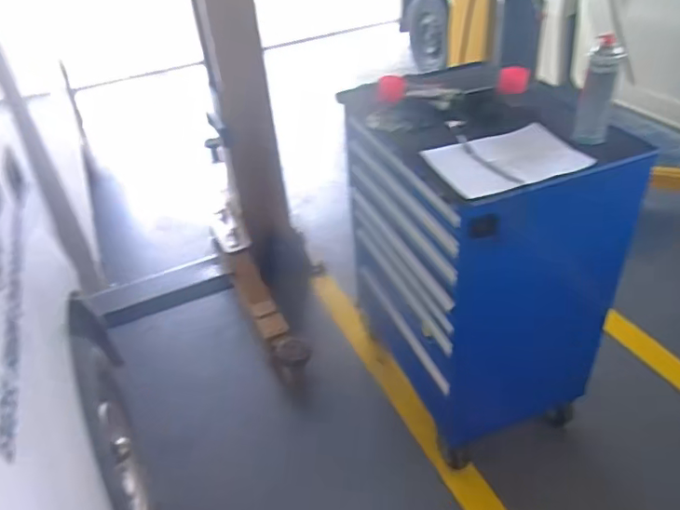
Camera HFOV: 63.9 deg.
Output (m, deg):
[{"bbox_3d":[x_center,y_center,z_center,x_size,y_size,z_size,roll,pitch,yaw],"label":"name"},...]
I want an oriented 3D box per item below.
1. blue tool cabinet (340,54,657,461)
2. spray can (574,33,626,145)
[{"bbox_3d":[0.383,-0.001,1.563,0.495,0.901,0.624,-17,38,-15],"label":"blue tool cabinet"},{"bbox_3d":[0.548,-0.346,1.155,0.064,0.218,0.057,6,38,14],"label":"spray can"}]

